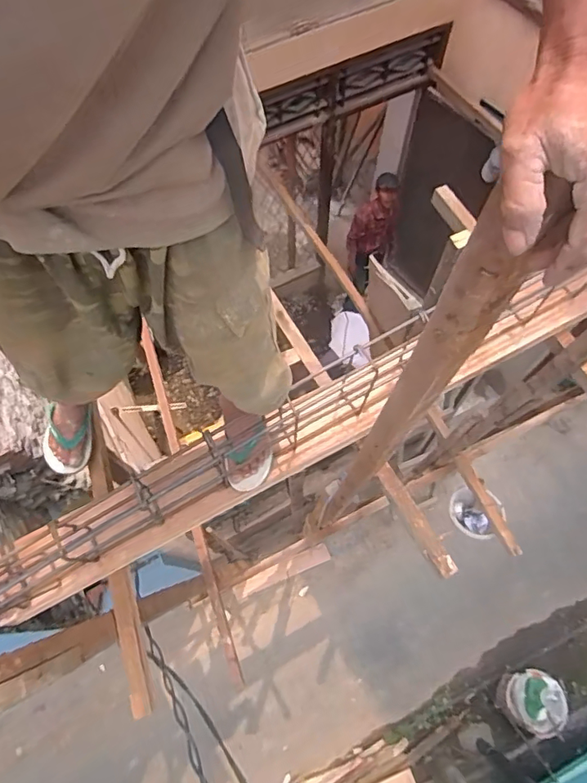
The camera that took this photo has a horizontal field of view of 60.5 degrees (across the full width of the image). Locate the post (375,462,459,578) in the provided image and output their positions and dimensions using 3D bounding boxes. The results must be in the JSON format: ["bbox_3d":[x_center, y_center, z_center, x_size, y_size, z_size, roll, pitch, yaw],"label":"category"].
[{"bbox_3d":[0.284,0.309,1.176,0.051,0.047,0.266,-28,70,-10],"label":"post"}]

